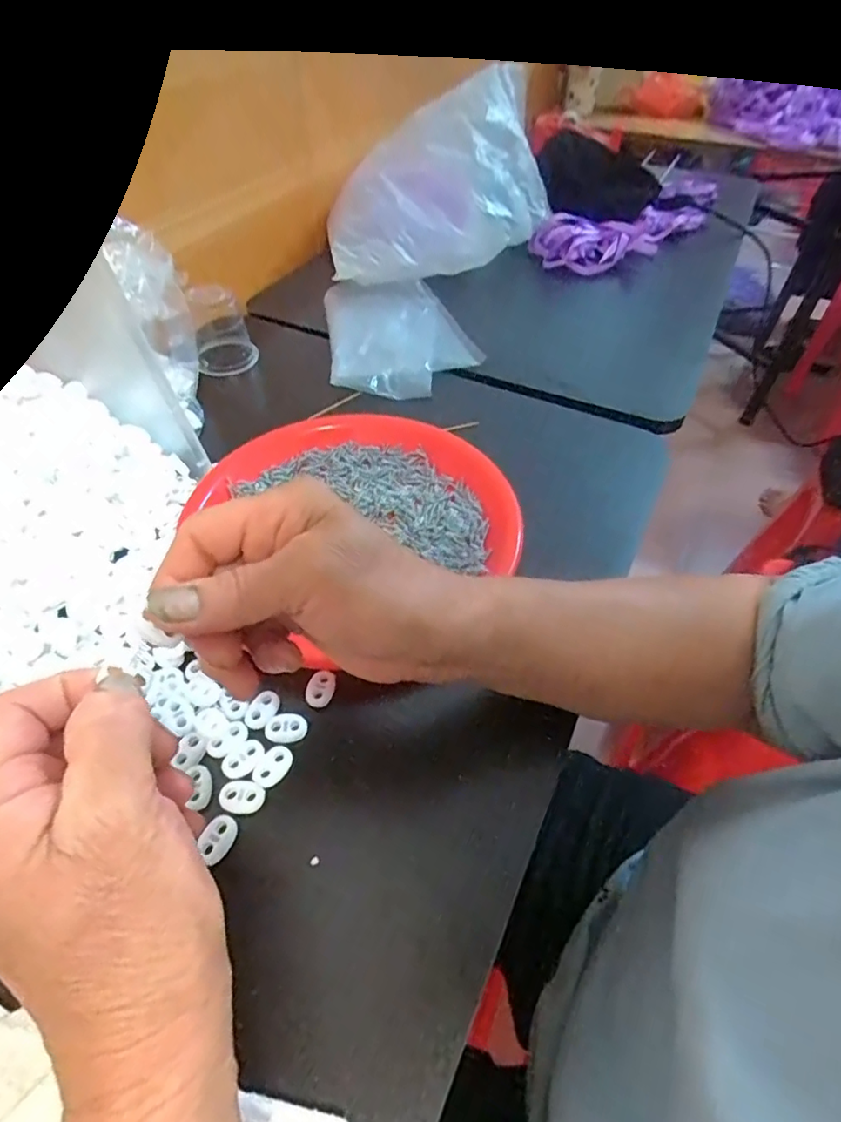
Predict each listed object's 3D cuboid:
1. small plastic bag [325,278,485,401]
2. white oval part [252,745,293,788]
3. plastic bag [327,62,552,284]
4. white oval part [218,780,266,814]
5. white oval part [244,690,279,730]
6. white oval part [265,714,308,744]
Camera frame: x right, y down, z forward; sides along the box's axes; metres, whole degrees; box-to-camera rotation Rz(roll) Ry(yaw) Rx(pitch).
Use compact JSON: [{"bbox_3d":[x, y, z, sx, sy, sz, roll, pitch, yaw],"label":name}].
[{"bbox_3d":[-0.022,-0.236,0.564,0.141,0.025,0.192,-6,50,-6],"label":"small plastic bag"},{"bbox_3d":[-0.078,0.108,0.290,0.015,0.004,0.022,24,54,18],"label":"white oval part"},{"bbox_3d":[0.019,-0.438,0.642,0.282,0.157,0.156,-17,53,-15],"label":"plastic bag"},{"bbox_3d":[-0.091,0.120,0.280,0.023,0.004,0.016,3,50,1],"label":"white oval part"},{"bbox_3d":[-0.089,0.083,0.309,0.015,0.004,0.022,27,55,20],"label":"white oval part"},{"bbox_3d":[-0.074,0.092,0.304,0.023,0.004,0.016,-7,51,-7],"label":"white oval part"}]

